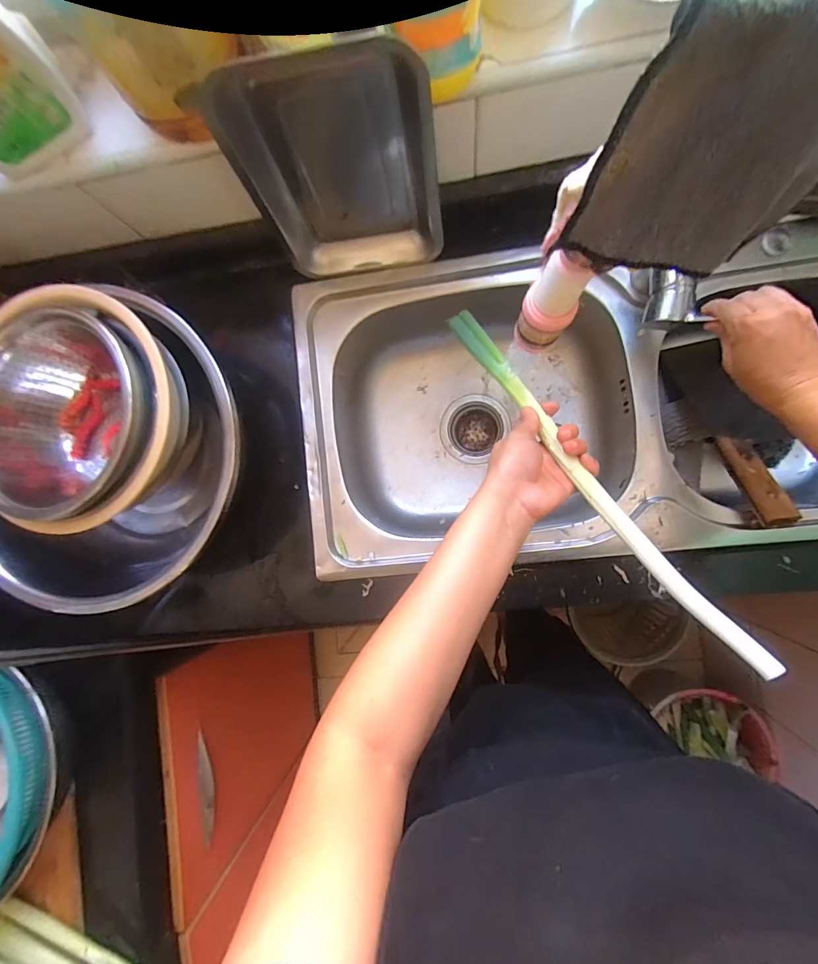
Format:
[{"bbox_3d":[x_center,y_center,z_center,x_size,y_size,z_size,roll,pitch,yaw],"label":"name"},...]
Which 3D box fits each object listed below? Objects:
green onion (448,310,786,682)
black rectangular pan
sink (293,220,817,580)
[{"bbox_3d":[0.156,-0.021,0.405,0.030,0.015,0.422,-34,66,5],"label":"green onion"},{"bbox_3d":[-0.068,-0.314,0.457,0.193,0.223,0.081,-5,88,7],"label":"black rectangular pan"},{"bbox_3d":[0.248,-0.101,0.608,0.748,0.186,0.392,-6,88,7],"label":"sink"}]

